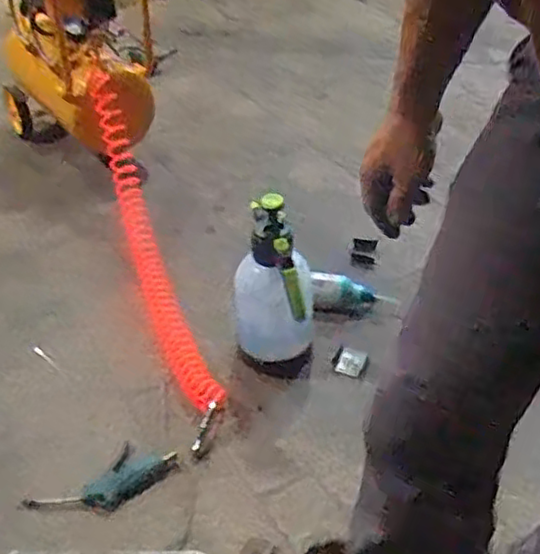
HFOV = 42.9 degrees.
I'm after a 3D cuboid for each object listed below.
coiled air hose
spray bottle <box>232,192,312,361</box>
[{"bbox_3d":[-0.259,-0.099,1.458,0.078,0.155,0.912,-13,55,-15],"label":"coiled air hose"},{"bbox_3d":[0.005,0.024,1.207,0.131,0.336,0.159,3,41,3],"label":"spray bottle"}]

